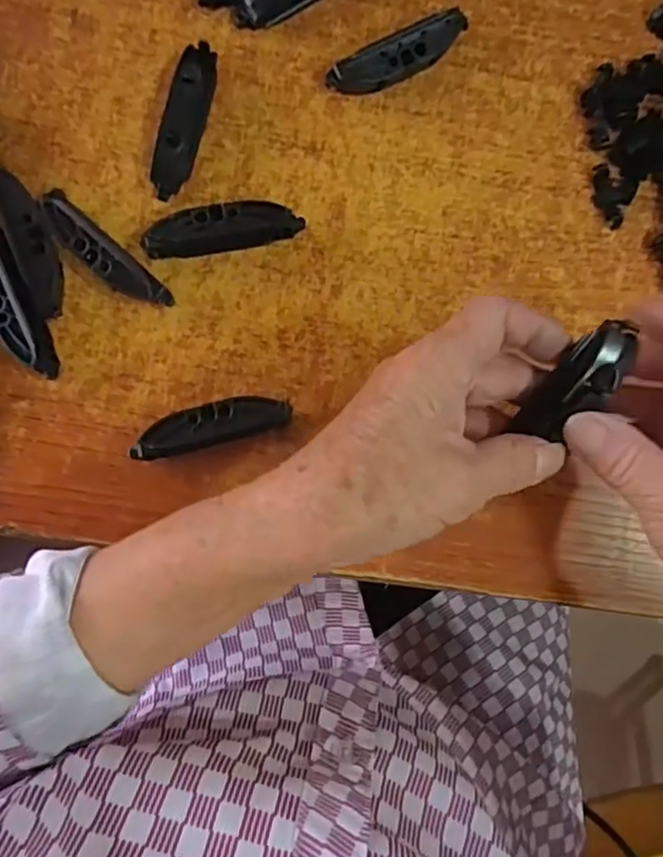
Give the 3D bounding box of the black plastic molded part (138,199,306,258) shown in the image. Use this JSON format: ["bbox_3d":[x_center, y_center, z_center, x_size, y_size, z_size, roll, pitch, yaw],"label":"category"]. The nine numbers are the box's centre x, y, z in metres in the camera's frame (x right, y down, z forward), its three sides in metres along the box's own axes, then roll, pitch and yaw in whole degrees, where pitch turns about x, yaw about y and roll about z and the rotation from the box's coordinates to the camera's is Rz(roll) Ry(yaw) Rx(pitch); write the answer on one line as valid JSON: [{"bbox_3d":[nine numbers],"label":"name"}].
[{"bbox_3d":[-0.056,-0.104,0.328,0.079,0.019,0.022,-11,88,-3],"label":"black plastic molded part"}]

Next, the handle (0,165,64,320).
[{"bbox_3d":[-0.151,-0.094,0.319,0.019,0.022,0.074,-20,89,-3],"label":"handle"}]

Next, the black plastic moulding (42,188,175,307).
[{"bbox_3d":[-0.116,-0.088,0.323,0.077,0.018,0.019,43,87,-1],"label":"black plastic moulding"}]

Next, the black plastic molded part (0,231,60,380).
[{"bbox_3d":[-0.160,-0.062,0.319,0.022,0.017,0.076,-24,89,-3],"label":"black plastic molded part"}]

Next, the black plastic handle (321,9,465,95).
[{"bbox_3d":[0.037,-0.198,0.337,0.081,0.019,0.020,-29,90,-3],"label":"black plastic handle"}]

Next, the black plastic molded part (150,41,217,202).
[{"bbox_3d":[-0.076,-0.161,0.327,0.017,0.021,0.081,16,87,-2],"label":"black plastic molded part"}]

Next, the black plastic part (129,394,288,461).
[{"bbox_3d":[-0.061,-0.002,0.323,0.080,0.018,0.020,-16,89,-3],"label":"black plastic part"}]

